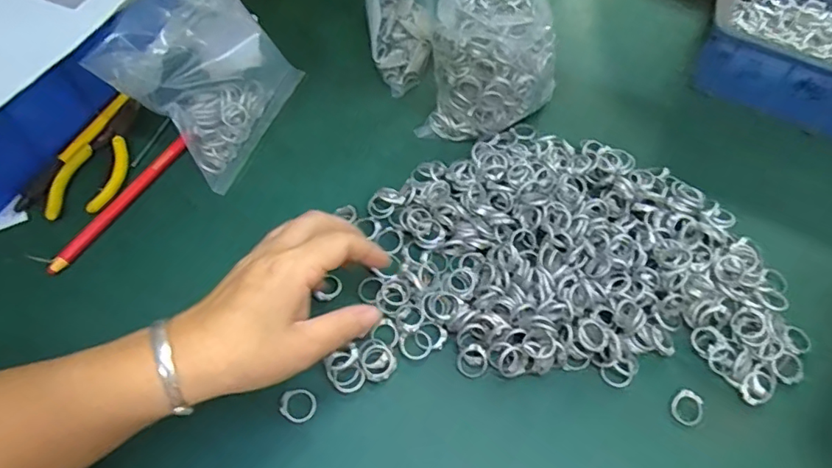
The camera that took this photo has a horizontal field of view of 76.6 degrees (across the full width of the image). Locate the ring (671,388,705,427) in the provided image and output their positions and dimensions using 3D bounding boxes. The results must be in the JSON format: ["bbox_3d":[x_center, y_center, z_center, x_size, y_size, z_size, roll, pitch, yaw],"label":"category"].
[{"bbox_3d":[0.178,0.114,0.345,0.019,0.004,0.022,31,62,15],"label":"ring"}]

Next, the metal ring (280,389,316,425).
[{"bbox_3d":[-0.074,0.108,0.331,0.022,0.004,0.020,0,63,0],"label":"metal ring"}]

